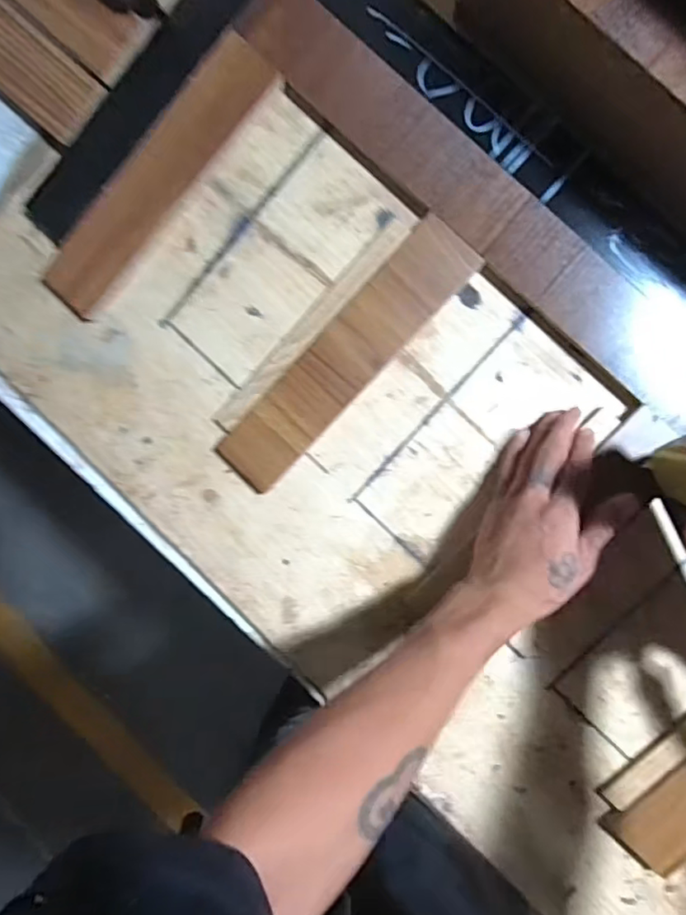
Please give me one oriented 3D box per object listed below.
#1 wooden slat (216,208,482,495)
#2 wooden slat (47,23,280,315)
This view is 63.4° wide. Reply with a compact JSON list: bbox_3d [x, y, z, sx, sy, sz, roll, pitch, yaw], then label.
[{"bbox_3d":[0.001,-0.084,0.478,0.060,0.016,0.268,44,99,2],"label":"wooden slat"},{"bbox_3d":[-0.166,-0.244,0.493,0.067,0.008,0.269,44,99,2],"label":"wooden slat"}]

